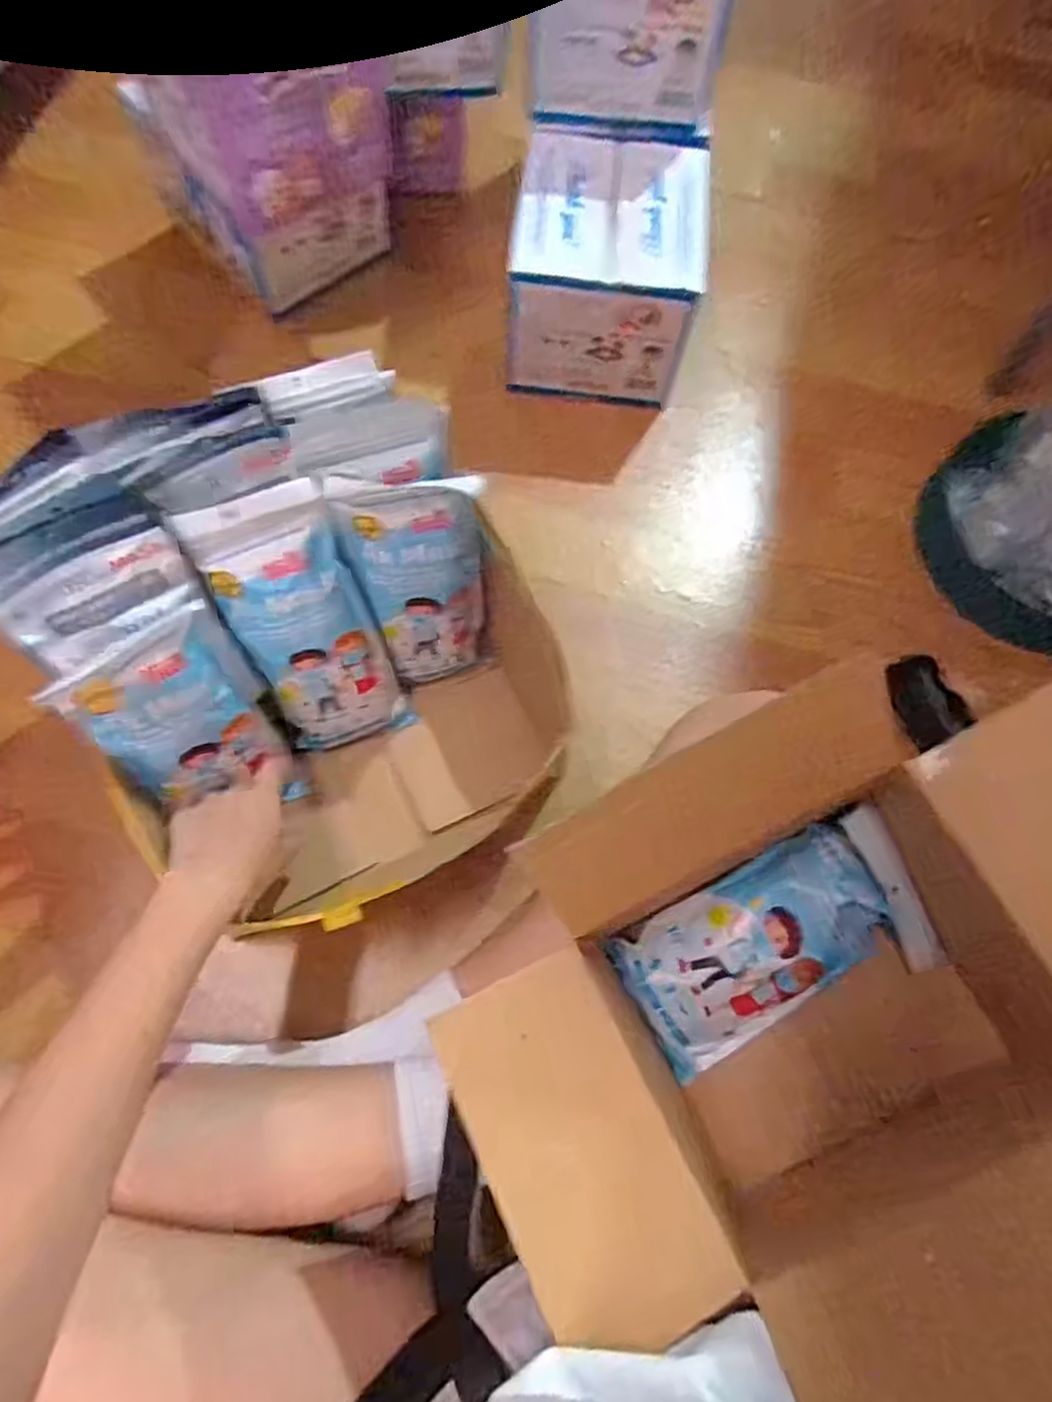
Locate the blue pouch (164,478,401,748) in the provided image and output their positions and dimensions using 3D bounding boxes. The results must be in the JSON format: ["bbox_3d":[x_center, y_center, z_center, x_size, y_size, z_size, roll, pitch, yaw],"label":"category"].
[{"bbox_3d":[-0.158,-0.049,0.570,0.090,0.221,0.023,-27,43,-13],"label":"blue pouch"}]

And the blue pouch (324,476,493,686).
[{"bbox_3d":[-0.078,-0.078,0.594,0.099,0.207,0.066,-8,70,-6],"label":"blue pouch"}]

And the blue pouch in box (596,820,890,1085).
[{"bbox_3d":[0.138,0.150,0.467,0.158,0.024,0.093,-32,89,10],"label":"blue pouch in box"}]

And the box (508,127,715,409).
[{"bbox_3d":[0.075,-0.410,0.760,0.165,0.158,0.193,5,69,-1],"label":"box"}]

